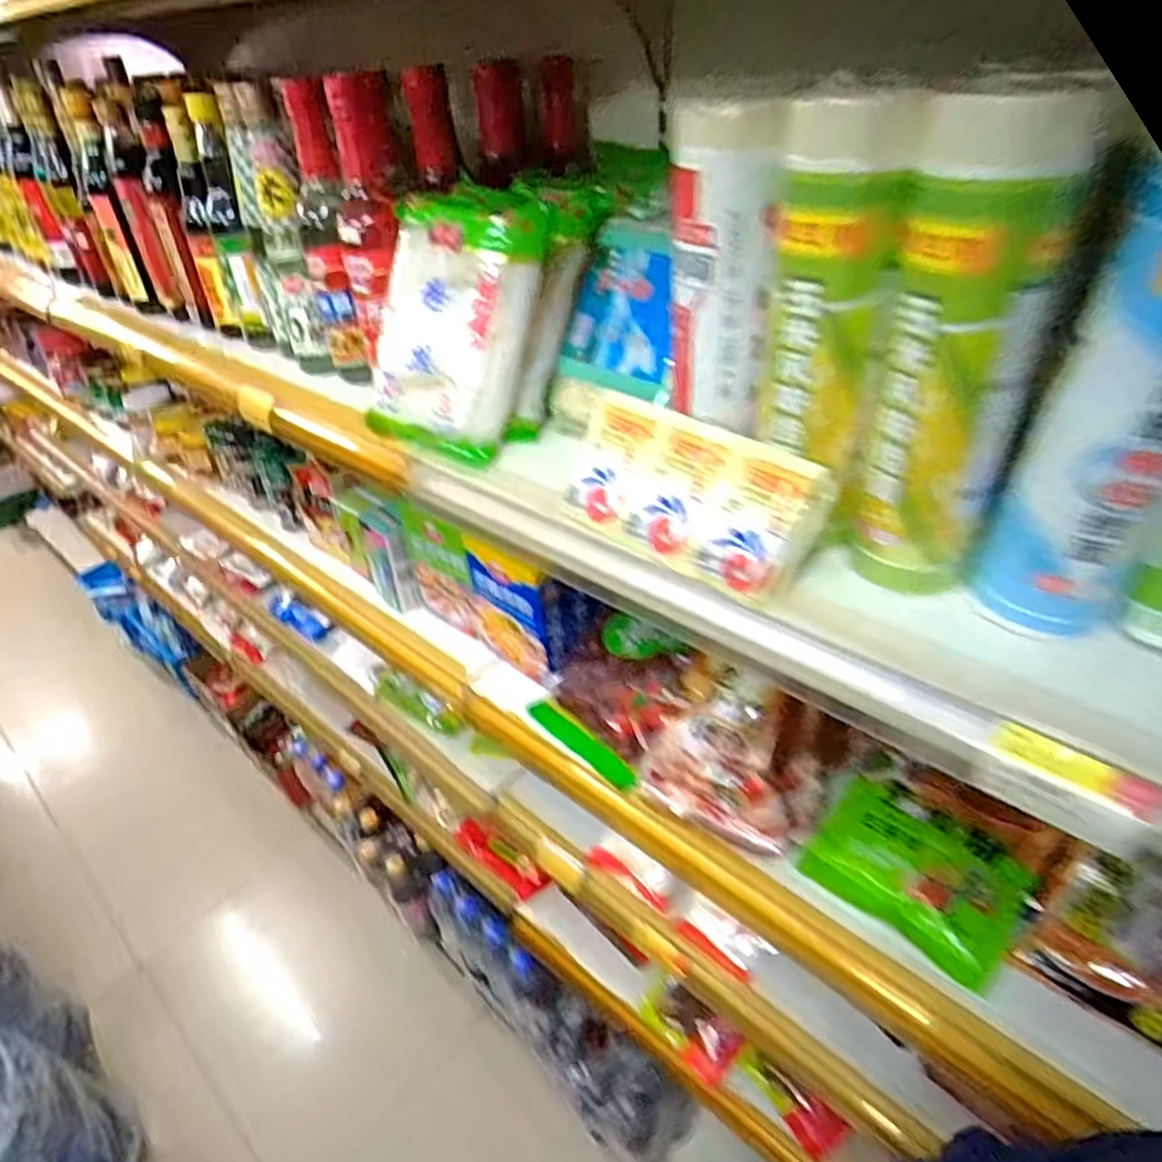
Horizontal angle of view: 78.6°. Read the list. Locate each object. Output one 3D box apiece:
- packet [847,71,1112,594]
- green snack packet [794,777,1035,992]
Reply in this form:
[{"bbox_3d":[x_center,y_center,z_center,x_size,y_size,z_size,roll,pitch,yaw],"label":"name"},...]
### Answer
[{"bbox_3d":[0.183,-0.110,0.356,0.070,0.222,0.080,12,41,20],"label":"packet"},{"bbox_3d":[0.257,0.220,0.542,0.138,0.026,0.100,29,49,35],"label":"green snack packet"}]

